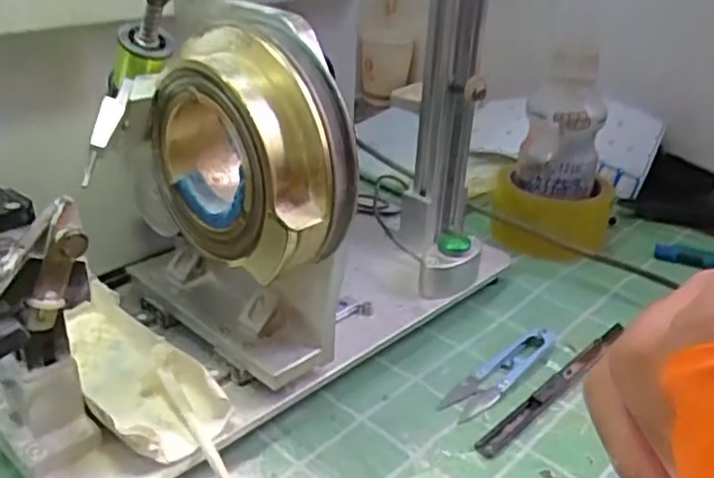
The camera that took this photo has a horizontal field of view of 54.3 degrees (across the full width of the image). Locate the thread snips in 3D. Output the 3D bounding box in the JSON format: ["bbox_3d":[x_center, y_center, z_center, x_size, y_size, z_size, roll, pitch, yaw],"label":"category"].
[{"bbox_3d":[0.089,0.079,0.427,0.023,0.010,0.101,25,34,35],"label":"thread snips"}]

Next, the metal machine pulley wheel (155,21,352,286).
[{"bbox_3d":[-0.050,-0.043,0.321,0.045,0.098,0.105,-20,35,-38],"label":"metal machine pulley wheel"}]

